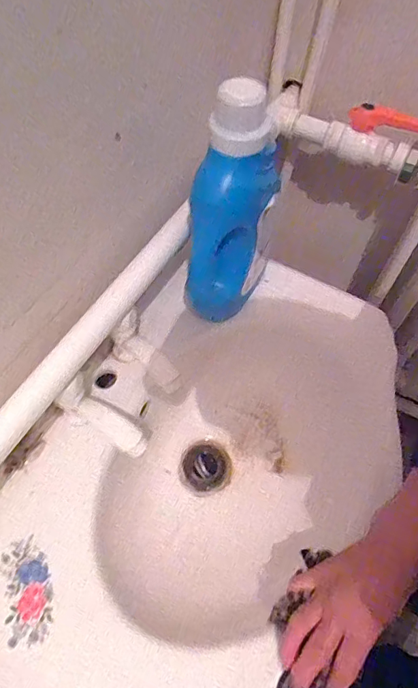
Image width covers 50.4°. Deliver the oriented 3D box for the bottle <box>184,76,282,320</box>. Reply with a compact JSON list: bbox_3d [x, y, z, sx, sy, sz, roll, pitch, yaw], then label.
[{"bbox_3d":[0.032,-0.146,0.500,0.096,0.263,0.110,11,58,2],"label":"bottle"}]

